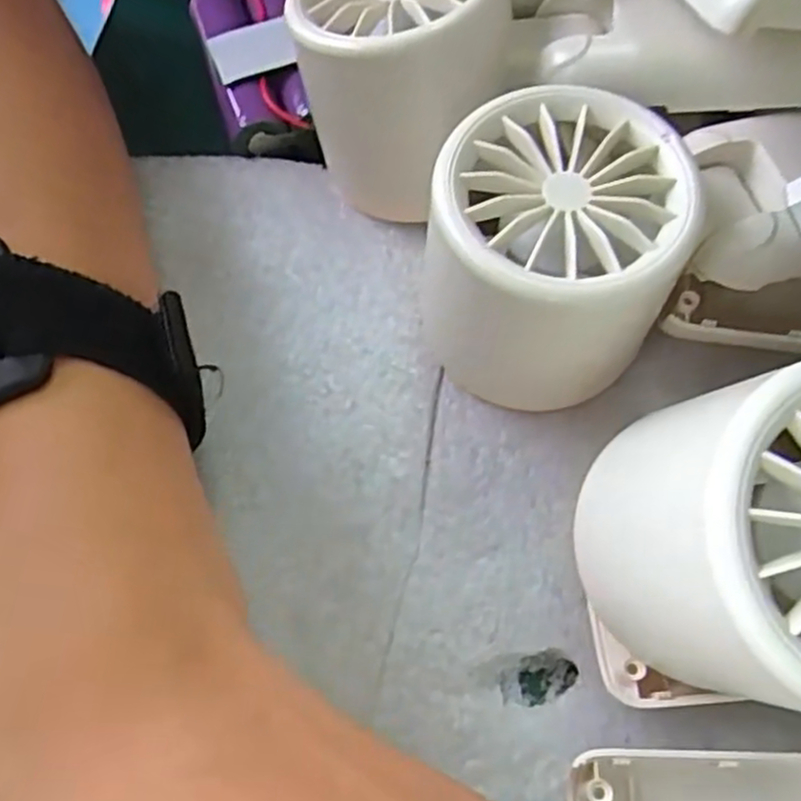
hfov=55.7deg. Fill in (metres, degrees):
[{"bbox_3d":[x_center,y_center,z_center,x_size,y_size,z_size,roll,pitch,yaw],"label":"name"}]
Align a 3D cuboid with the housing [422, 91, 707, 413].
[{"bbox_3d":[0.032,-0.032,0.176,0.056,0.057,0.054,5,65,2],"label":"housing"}]

